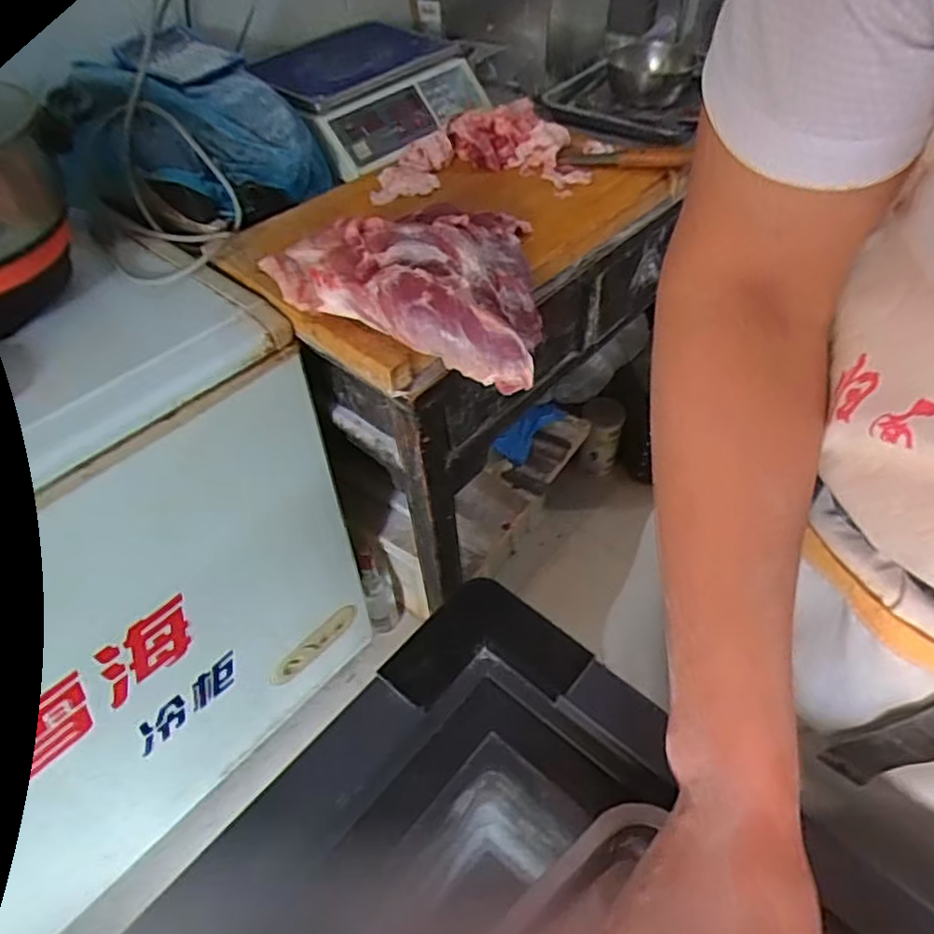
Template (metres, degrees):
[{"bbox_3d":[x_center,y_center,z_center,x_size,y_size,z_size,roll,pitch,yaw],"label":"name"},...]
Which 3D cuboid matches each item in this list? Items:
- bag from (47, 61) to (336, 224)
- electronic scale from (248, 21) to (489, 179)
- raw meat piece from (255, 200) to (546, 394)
[{"bbox_3d":[-0.359,-0.452,0.878,0.316,0.154,0.181,-22,53,-17],"label":"bag"},{"bbox_3d":[-0.140,-0.620,1.058,0.259,0.094,0.395,30,57,24],"label":"electronic scale"},{"bbox_3d":[-0.044,-0.241,0.751,0.313,0.082,0.268,15,52,14],"label":"raw meat piece"}]

